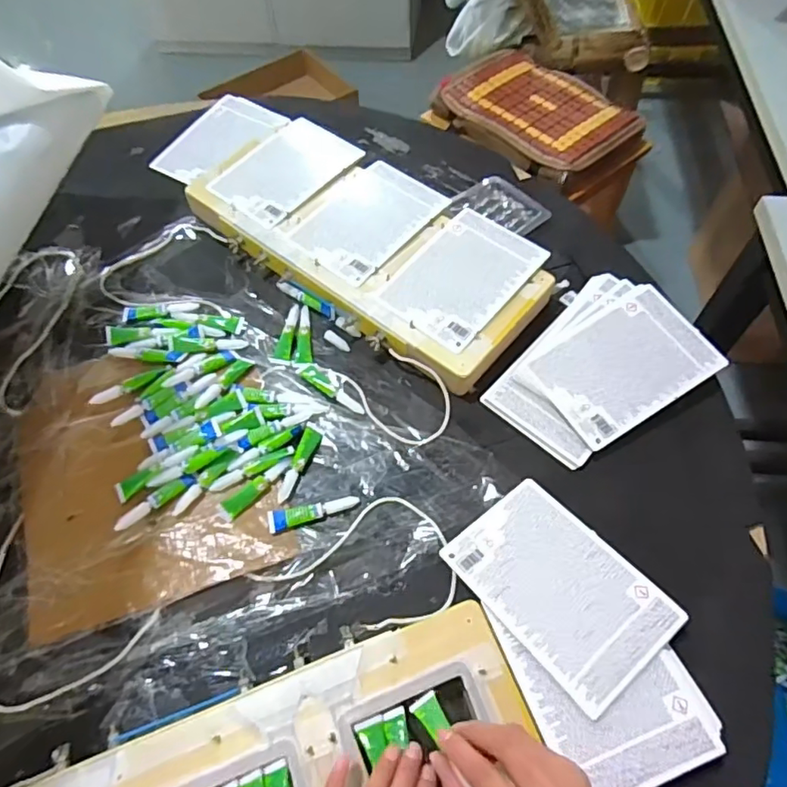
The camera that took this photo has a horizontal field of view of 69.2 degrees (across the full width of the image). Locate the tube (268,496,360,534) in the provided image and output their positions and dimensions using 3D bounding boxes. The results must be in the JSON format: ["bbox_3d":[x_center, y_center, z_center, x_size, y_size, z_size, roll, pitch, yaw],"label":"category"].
[{"bbox_3d":[-0.072,0.109,0.520,0.082,0.010,0.019,-13,61,-6],"label":"tube"}]

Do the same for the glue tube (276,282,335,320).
[{"bbox_3d":[-0.099,-0.108,0.641,0.081,0.010,0.011,31,65,17],"label":"glue tube"}]

